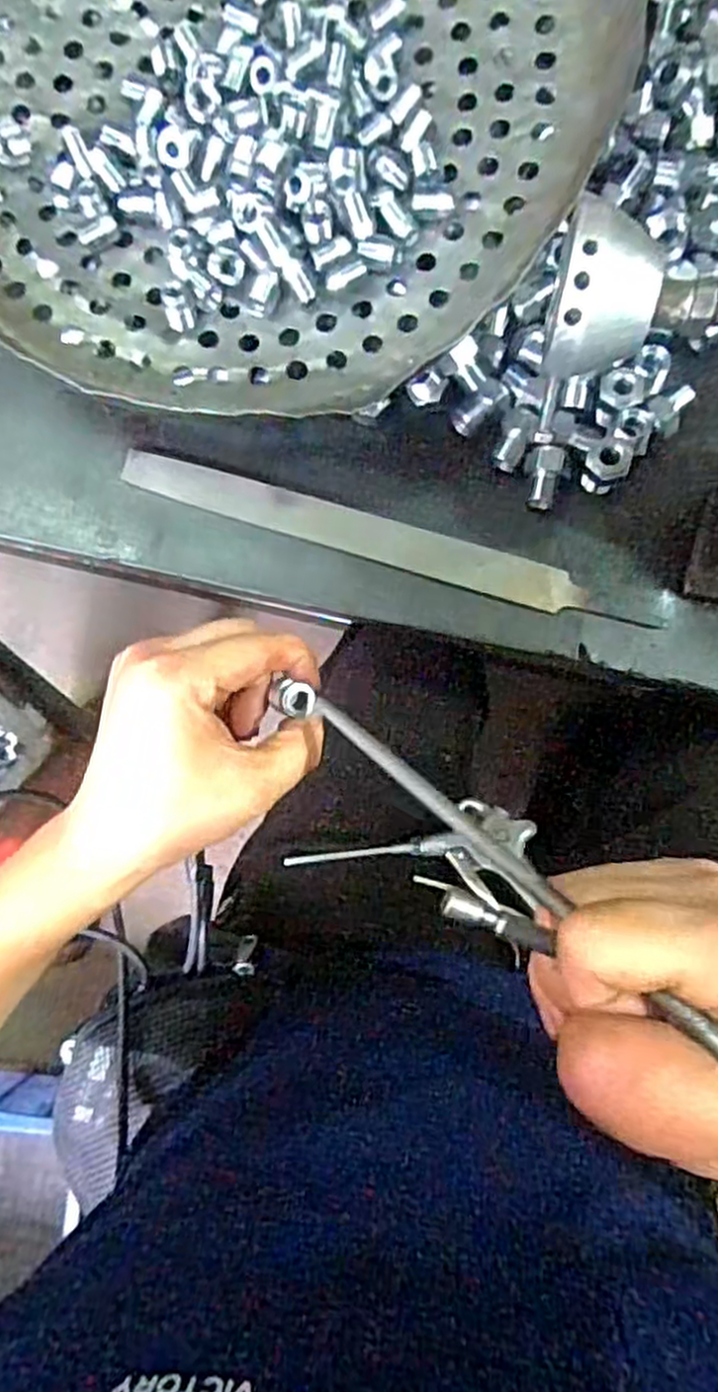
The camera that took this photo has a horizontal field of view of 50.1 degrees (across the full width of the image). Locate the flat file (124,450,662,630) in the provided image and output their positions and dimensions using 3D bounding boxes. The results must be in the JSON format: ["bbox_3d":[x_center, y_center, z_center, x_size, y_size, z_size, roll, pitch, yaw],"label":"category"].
[{"bbox_3d":[0.009,-0.088,0.417,0.283,0.009,0.026,18,82,6],"label":"flat file"}]

